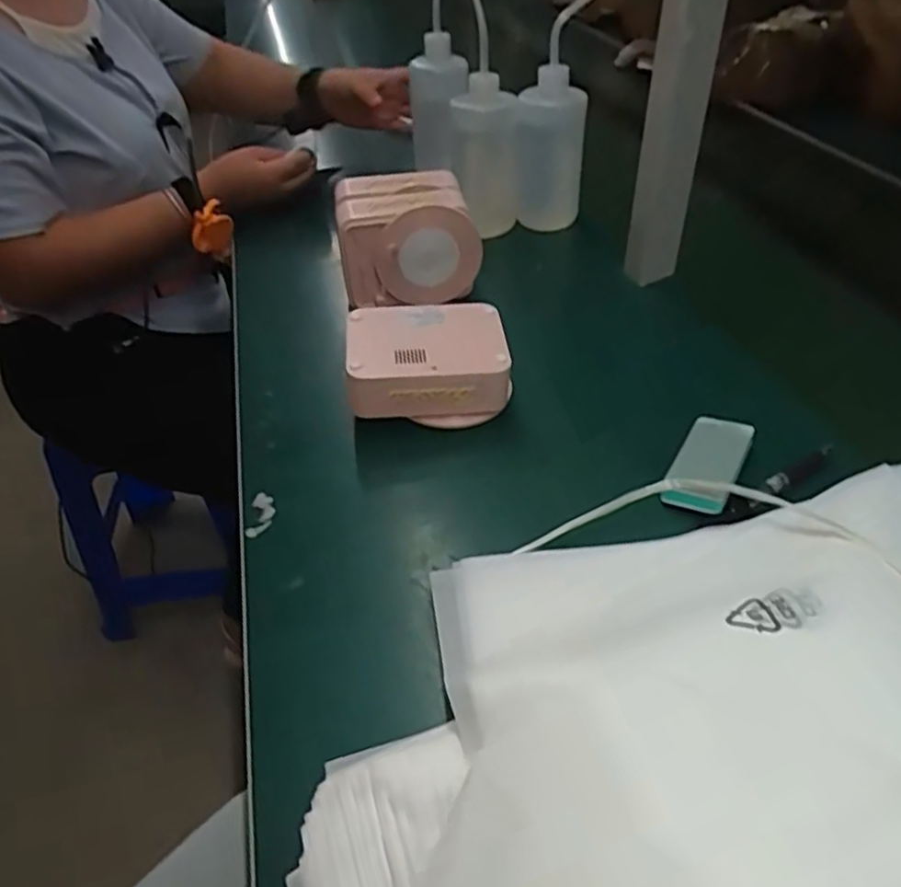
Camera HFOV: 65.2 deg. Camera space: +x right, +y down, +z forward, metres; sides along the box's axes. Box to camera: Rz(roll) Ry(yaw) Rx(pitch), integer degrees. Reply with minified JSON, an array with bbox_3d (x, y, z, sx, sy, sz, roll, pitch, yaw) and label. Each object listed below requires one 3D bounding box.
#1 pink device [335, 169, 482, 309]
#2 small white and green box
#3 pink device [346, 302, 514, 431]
[{"bbox_3d":[-0.046,-0.201,0.707,0.129,0.094,0.114,-11,41,-9],"label":"pink device"},{"bbox_3d":[0.183,0.013,0.503,0.046,0.013,0.092,19,45,23],"label":"small white and green box"},{"bbox_3d":[-0.018,-0.065,0.586,0.126,0.062,0.096,-4,41,-1],"label":"pink device"}]

